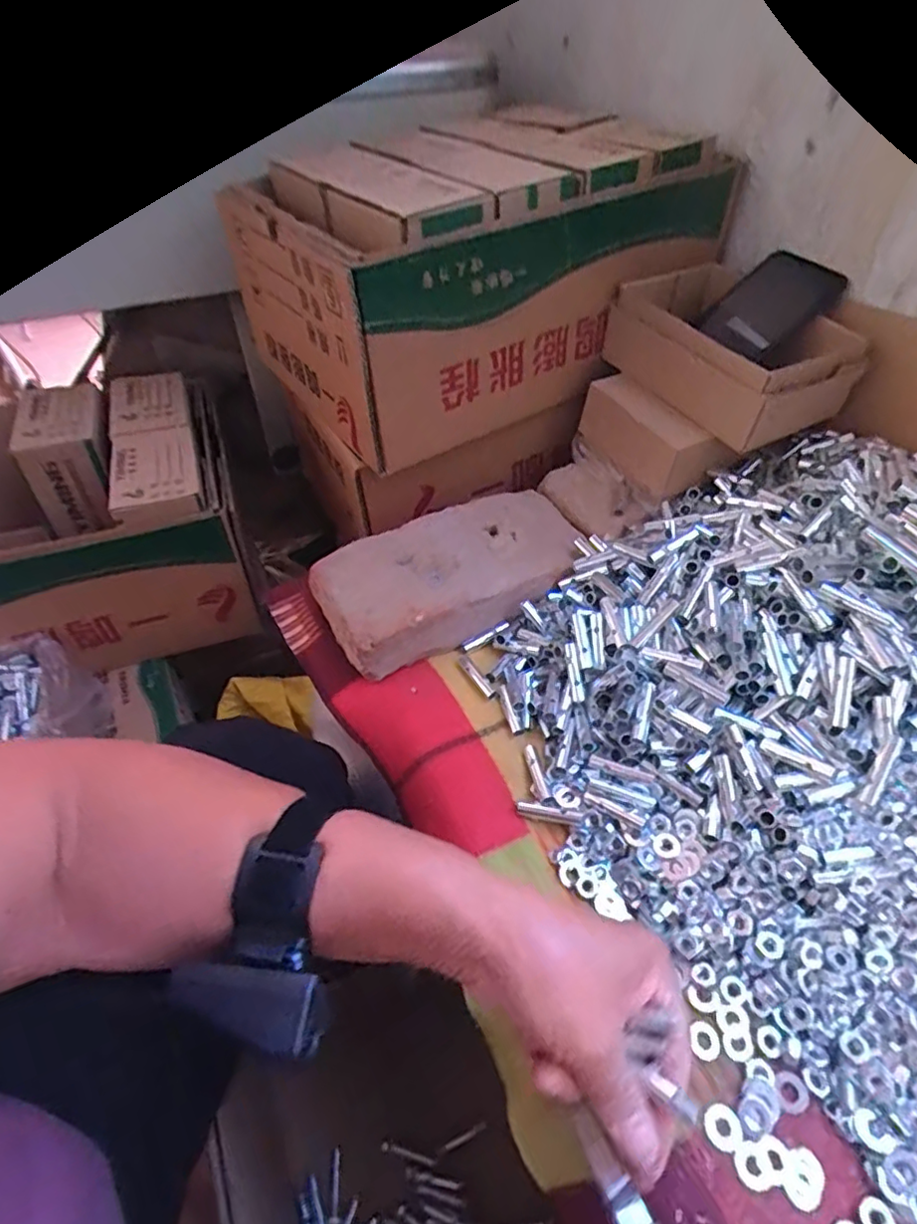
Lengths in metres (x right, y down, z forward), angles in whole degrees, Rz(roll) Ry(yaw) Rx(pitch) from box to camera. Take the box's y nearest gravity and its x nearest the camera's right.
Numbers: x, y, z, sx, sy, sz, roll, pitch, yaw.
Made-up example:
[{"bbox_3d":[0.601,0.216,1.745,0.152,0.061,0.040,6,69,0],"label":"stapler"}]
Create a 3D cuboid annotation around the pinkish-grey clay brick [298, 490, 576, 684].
[{"bbox_3d":[-0.003,-0.034,0.522,0.225,0.050,0.110,-23,53,-18],"label":"pinkish-grey clay brick"}]

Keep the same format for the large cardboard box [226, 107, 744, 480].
[{"bbox_3d":[0.019,-0.332,0.582,0.398,0.183,0.254,-27,54,-21],"label":"large cardboard box"}]

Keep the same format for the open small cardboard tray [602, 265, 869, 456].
[{"bbox_3d":[0.237,-0.229,0.529,0.135,0.065,0.173,-25,53,-19],"label":"open small cardboard tray"}]

